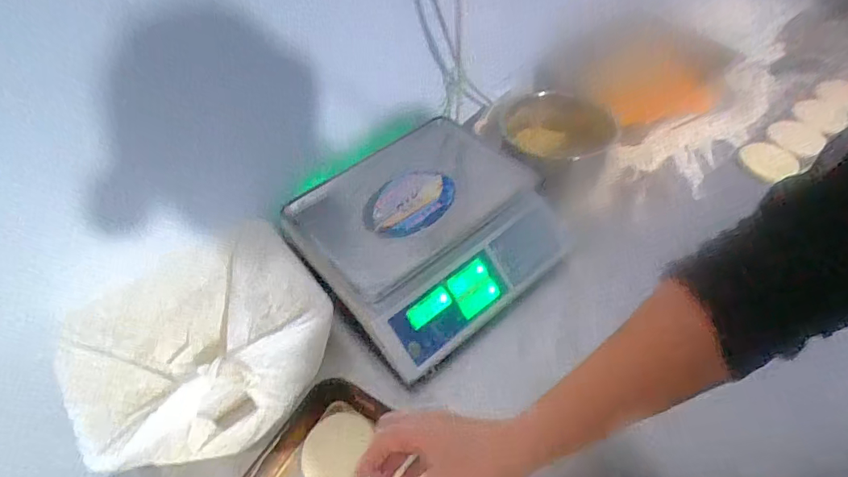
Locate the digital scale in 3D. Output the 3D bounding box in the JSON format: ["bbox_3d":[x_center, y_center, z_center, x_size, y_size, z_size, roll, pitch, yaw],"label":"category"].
[{"bbox_3d":[0.006,-0.009,0.715,0.348,0.111,0.302,-35,57,-21],"label":"digital scale"}]

